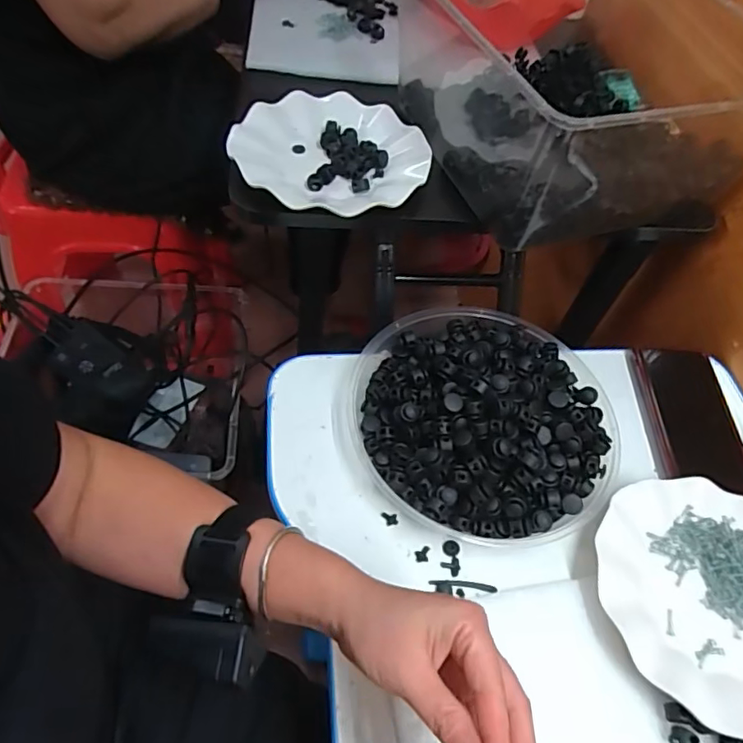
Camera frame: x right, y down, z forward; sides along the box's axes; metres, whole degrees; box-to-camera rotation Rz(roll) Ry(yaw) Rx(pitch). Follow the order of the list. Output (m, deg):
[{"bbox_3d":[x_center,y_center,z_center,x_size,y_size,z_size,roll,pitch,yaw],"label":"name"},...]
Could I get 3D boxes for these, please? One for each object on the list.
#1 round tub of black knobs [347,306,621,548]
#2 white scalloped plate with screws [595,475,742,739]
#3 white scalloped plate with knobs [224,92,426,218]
[{"bbox_3d":[0.101,0.030,0.471,0.226,0.047,0.232,3,55,-5],"label":"round tub of black knobs"},{"bbox_3d":[0.262,0.167,0.408,0.177,0.018,0.177,3,55,-5],"label":"white scalloped plate with screws"},{"bbox_3d":[-0.038,-0.214,0.529,0.180,0.031,0.185,3,55,-5],"label":"white scalloped plate with knobs"}]

